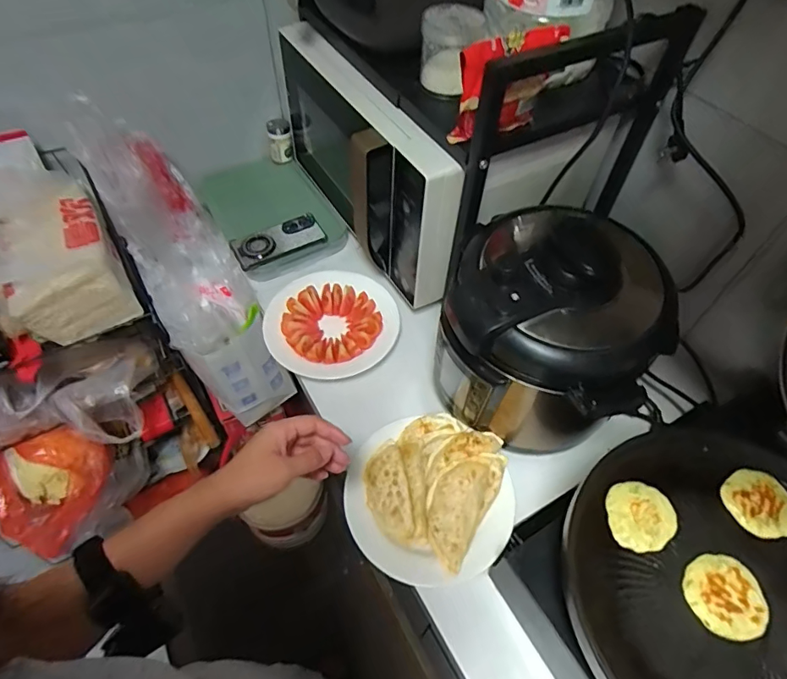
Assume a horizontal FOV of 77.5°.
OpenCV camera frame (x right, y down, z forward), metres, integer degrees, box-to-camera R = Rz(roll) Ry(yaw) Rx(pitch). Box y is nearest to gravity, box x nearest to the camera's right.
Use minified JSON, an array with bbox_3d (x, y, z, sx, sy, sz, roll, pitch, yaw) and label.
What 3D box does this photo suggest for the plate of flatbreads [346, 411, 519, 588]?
[{"bbox_3d":[0.049,0.206,0.652,0.213,0.053,0.208,1,54,-1],"label":"plate of flatbreads"}]

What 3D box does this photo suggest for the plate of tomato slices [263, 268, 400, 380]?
[{"bbox_3d":[-0.104,-0.034,0.825,0.210,0.040,0.213,1,54,-1],"label":"plate of tomato slices"}]

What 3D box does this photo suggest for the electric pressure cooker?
[{"bbox_3d":[0.214,-0.023,0.669,0.240,0.279,0.285,25,57,15],"label":"electric pressure cooker"}]

